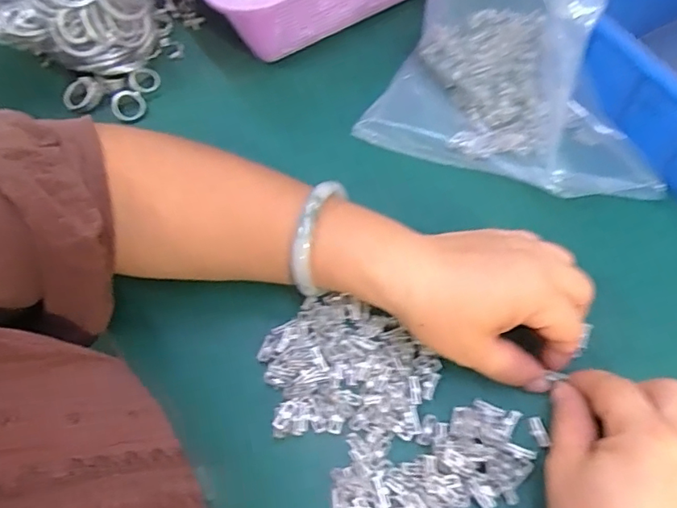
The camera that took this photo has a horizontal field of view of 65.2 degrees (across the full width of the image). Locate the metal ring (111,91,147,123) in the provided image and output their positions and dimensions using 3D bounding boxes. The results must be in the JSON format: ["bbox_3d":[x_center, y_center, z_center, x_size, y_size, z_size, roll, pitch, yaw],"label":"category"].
[{"bbox_3d":[-0.167,-0.119,0.421,0.027,0.022,0.004,5,19,-10],"label":"metal ring"}]

